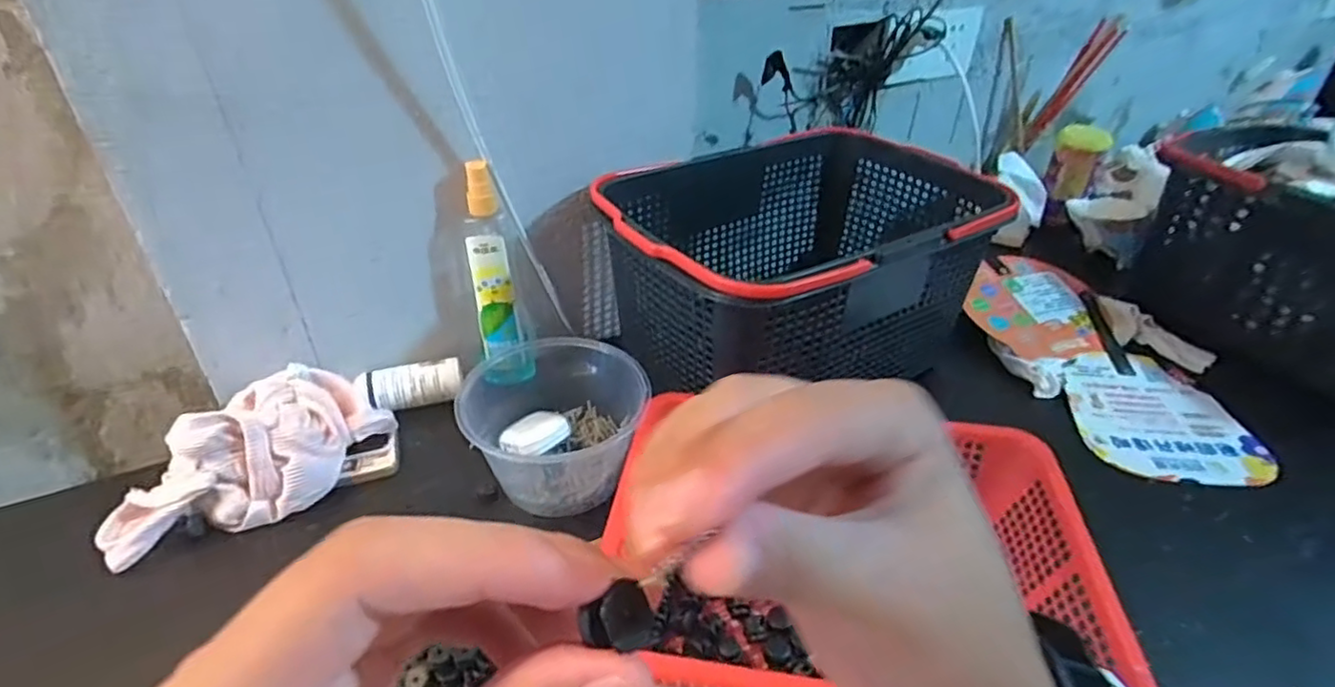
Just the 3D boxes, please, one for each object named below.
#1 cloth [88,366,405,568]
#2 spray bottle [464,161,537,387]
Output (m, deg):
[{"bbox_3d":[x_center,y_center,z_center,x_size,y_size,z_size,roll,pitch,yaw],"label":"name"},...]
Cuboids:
[{"bbox_3d":[-0.323,0.086,0.501,0.096,0.078,0.196,19,39,24],"label":"cloth"},{"bbox_3d":[-0.158,-0.052,0.607,0.045,0.231,0.038,-7,36,-12],"label":"spray bottle"}]

